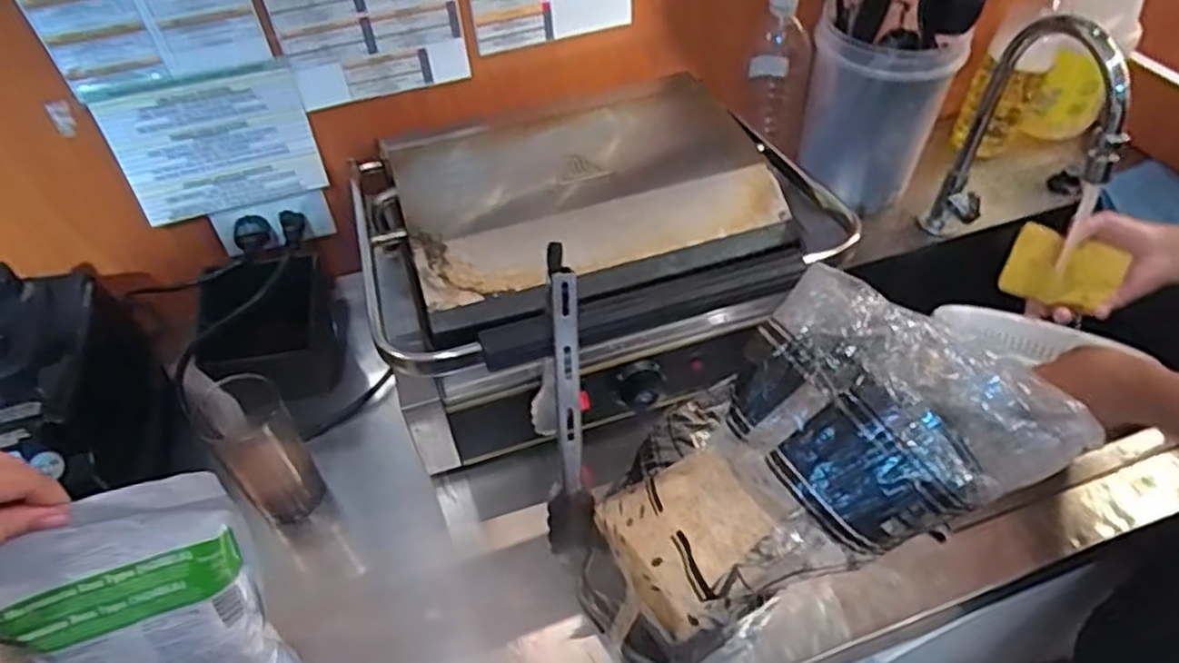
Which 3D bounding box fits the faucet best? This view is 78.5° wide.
[{"bbox_3d":[0.450,-0.173,0.759,0.067,0.280,0.182,-3,48,0],"label":"faucet"}]

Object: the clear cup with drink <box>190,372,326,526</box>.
[{"bbox_3d":[-0.290,0.115,0.652,0.061,0.151,0.061,-5,39,4],"label":"clear cup with drink"}]

